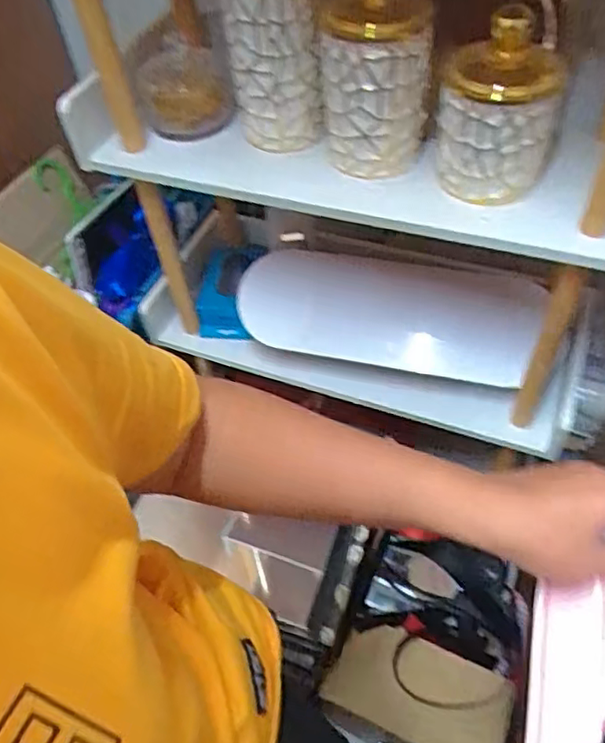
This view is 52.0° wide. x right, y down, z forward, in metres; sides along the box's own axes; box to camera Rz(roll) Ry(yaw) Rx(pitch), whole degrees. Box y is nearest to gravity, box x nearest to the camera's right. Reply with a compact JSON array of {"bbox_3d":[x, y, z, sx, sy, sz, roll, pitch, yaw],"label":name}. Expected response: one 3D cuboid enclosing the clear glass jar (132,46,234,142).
[{"bbox_3d":[-0.147,-0.349,0.760,0.112,0.076,0.112,-3,51,3],"label":"clear glass jar"}]

